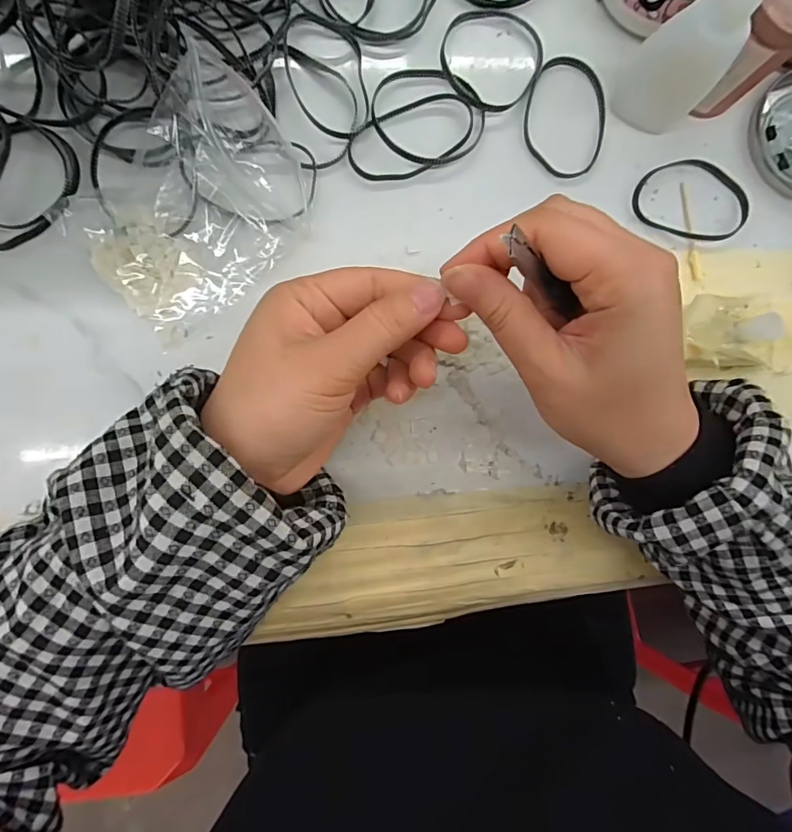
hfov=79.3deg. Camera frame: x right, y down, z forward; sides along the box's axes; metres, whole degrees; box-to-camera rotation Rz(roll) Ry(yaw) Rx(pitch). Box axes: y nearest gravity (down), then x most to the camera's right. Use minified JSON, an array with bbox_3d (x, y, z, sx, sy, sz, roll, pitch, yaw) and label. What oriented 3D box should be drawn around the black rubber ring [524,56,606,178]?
[{"bbox_3d":[0.099,-0.174,0.277,0.048,0.004,0.067,6,90,-5],"label":"black rubber ring"}]

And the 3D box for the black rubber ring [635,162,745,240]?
[{"bbox_3d":[0.174,-0.130,0.285,0.070,0.006,0.049,-6,91,-5],"label":"black rubber ring"}]

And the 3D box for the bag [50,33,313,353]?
[{"bbox_3d":[-0.104,-0.112,0.250,0.097,0.018,0.125,43,87,-4],"label":"bag"}]

